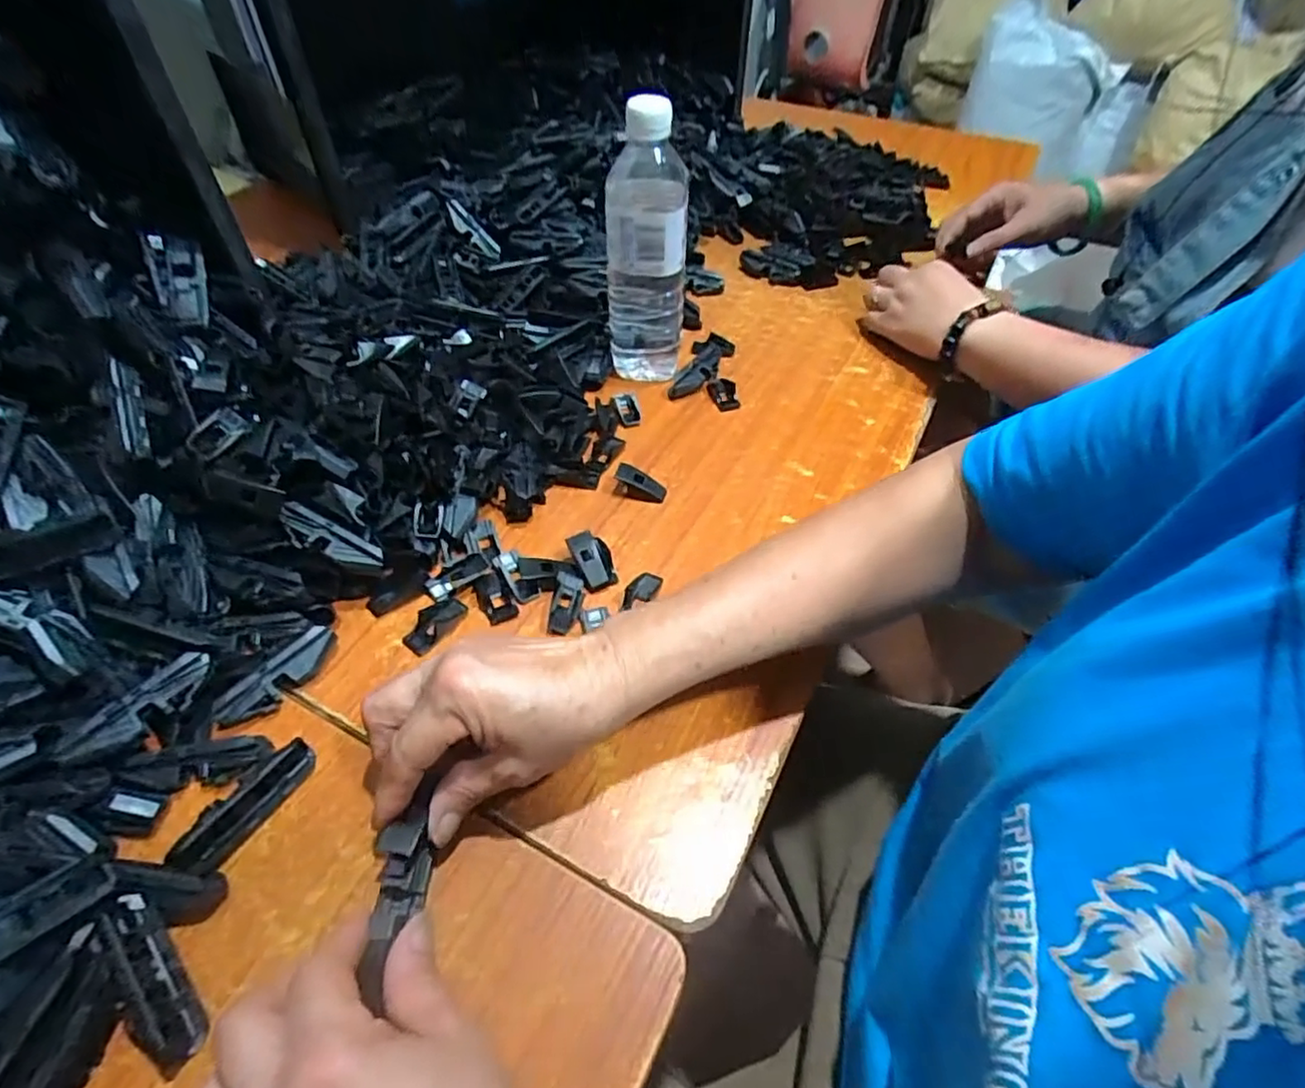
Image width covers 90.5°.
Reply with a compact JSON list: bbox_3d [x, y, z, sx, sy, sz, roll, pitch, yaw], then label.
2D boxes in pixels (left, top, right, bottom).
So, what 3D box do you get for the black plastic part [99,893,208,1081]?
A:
[{"bbox_3d":[-0.220,0.189,0.280,0.023,0.015,0.075,-30,72,-26],"label":"black plastic part"}]

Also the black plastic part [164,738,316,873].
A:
[{"bbox_3d":[-0.207,0.132,0.329,0.019,0.019,0.073,28,54,21],"label":"black plastic part"}]

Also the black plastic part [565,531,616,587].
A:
[{"bbox_3d":[-0.040,0.011,0.439,0.024,0.018,0.038,-25,54,-20],"label":"black plastic part"}]

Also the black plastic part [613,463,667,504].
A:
[{"bbox_3d":[-0.009,-0.045,0.487,0.038,0.016,0.019,17,51,13],"label":"black plastic part"}]

